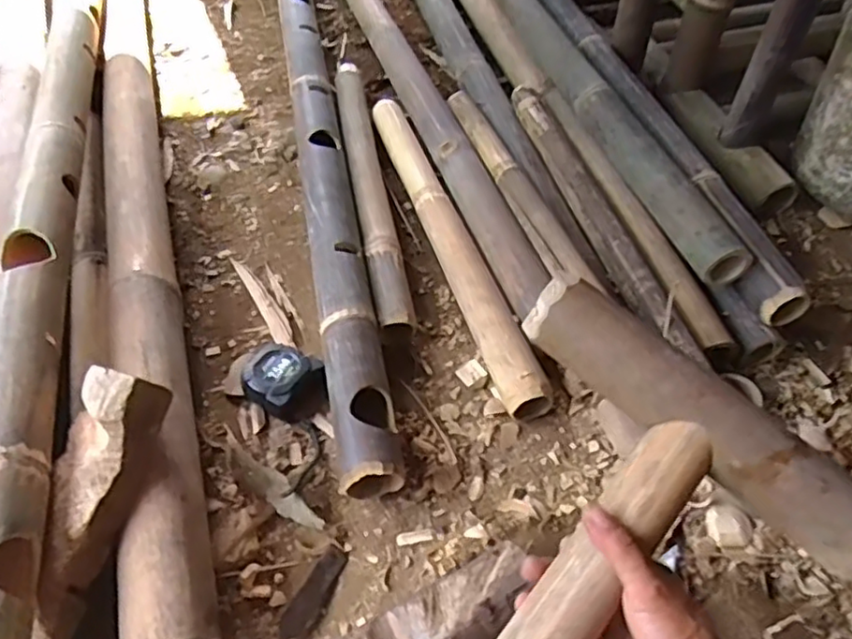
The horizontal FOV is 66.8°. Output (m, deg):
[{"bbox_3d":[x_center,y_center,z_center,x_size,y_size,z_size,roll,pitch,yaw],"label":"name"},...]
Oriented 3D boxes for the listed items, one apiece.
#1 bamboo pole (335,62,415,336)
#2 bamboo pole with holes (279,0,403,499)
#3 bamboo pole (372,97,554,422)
[{"bbox_3d":[-0.093,-0.221,1.025,0.053,0.055,0.637,-7,51,-8],"label":"bamboo pole"},{"bbox_3d":[-0.197,-0.387,1.137,0.082,0.079,1.497,-8,51,-8],"label":"bamboo pole with holes"},{"bbox_3d":[0.025,-0.132,0.946,0.056,0.060,0.638,-13,52,-14],"label":"bamboo pole"}]

